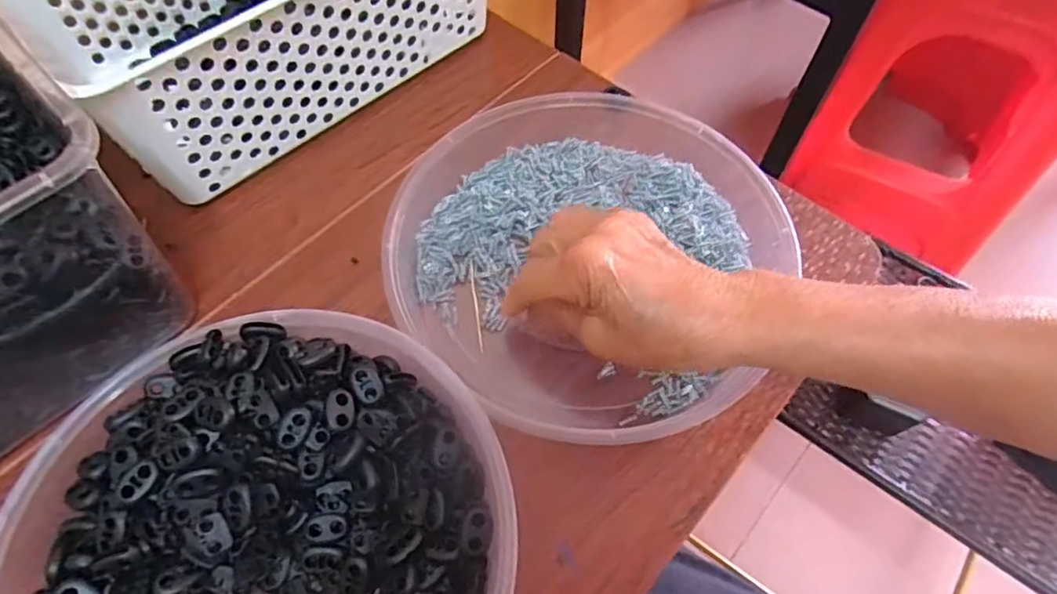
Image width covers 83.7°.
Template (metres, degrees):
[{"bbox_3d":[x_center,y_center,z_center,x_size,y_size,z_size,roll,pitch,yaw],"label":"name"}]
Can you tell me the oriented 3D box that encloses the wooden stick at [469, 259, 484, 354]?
[{"bbox_3d":[-0.031,0.005,0.357,0.004,0.005,0.060,-8,61,-4],"label":"wooden stick"}]

